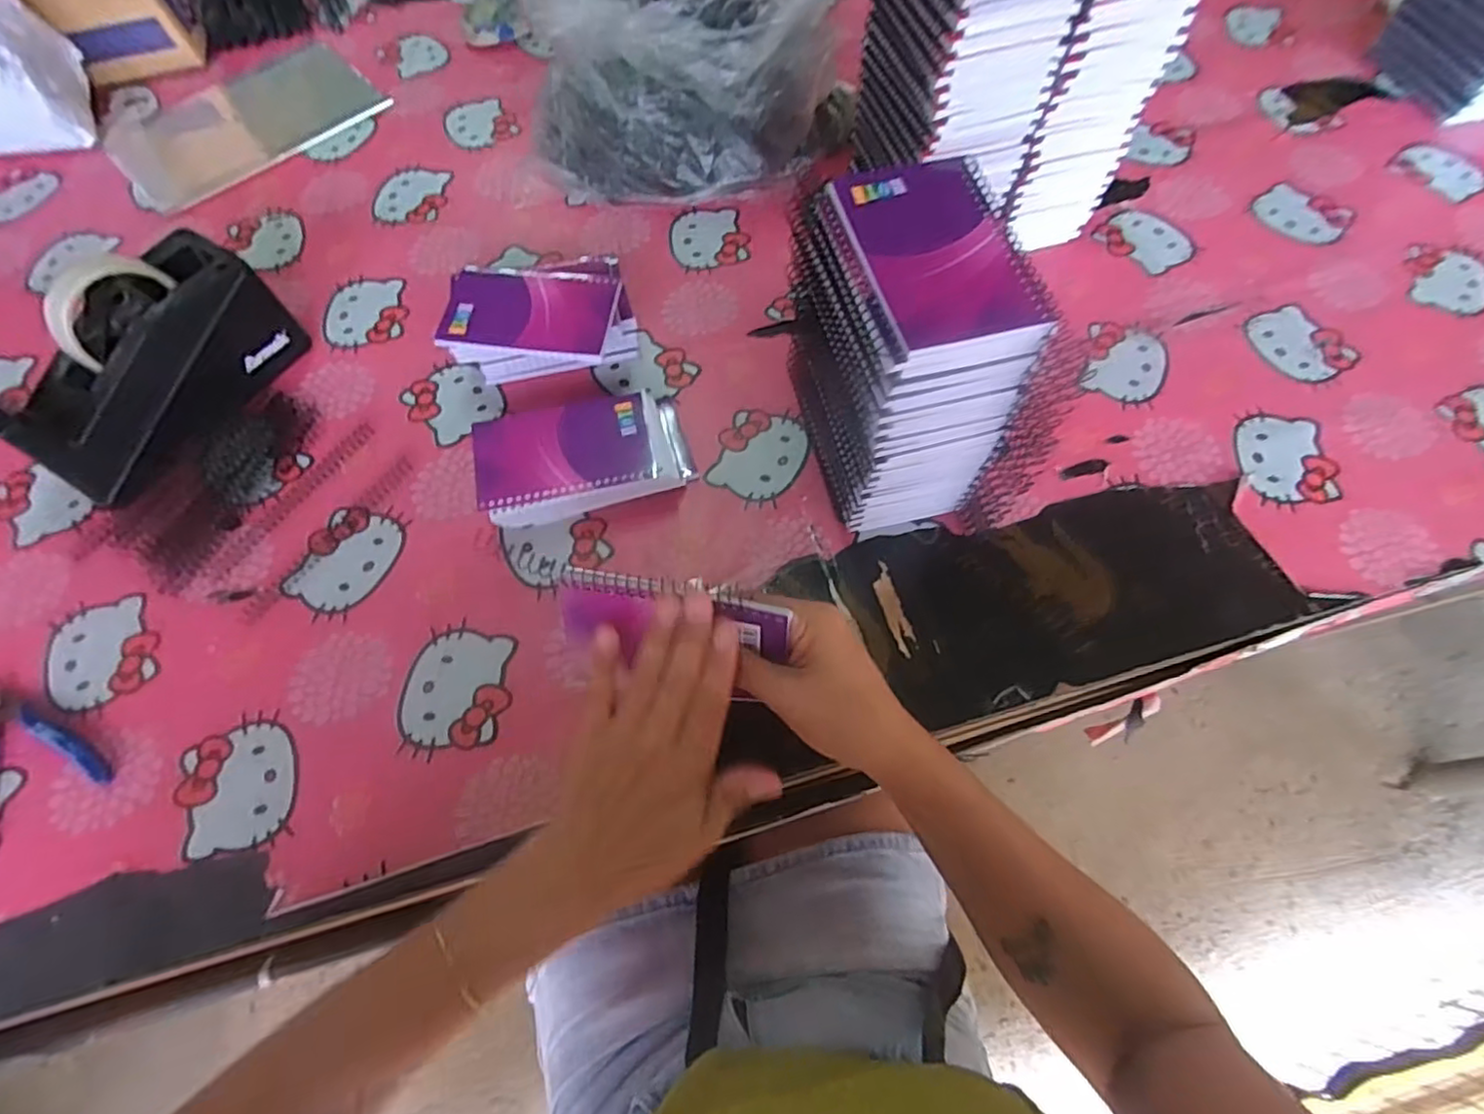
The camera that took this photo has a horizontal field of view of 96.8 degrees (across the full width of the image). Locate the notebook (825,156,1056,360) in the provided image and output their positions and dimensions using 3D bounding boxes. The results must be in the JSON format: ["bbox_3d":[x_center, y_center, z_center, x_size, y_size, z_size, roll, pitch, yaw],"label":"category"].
[{"bbox_3d":[0.103,-0.164,0.350,0.082,0.009,0.124,-13,66,-5],"label":"notebook"}]

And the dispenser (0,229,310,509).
[{"bbox_3d":[-0.442,-0.143,0.492,0.082,0.108,0.196,24,67,13],"label":"dispenser"}]

